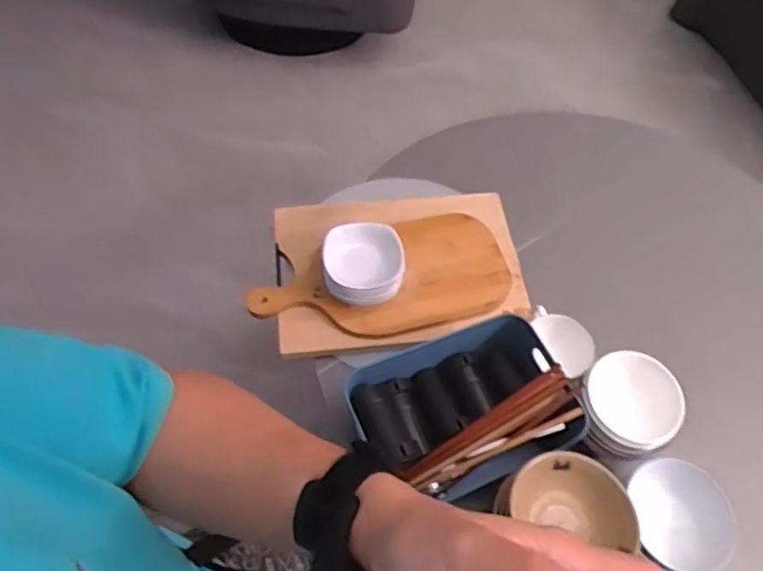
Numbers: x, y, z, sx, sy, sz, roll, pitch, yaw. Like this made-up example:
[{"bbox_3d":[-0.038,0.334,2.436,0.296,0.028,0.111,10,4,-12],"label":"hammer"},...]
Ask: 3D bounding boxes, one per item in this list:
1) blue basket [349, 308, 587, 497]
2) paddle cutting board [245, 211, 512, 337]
[{"bbox_3d":[0.092,0.148,0.737,0.237,0.085,0.165,-18,60,-13],"label":"blue basket"},{"bbox_3d":[-0.001,-0.008,0.848,0.341,0.020,0.162,-11,59,-9],"label":"paddle cutting board"}]

